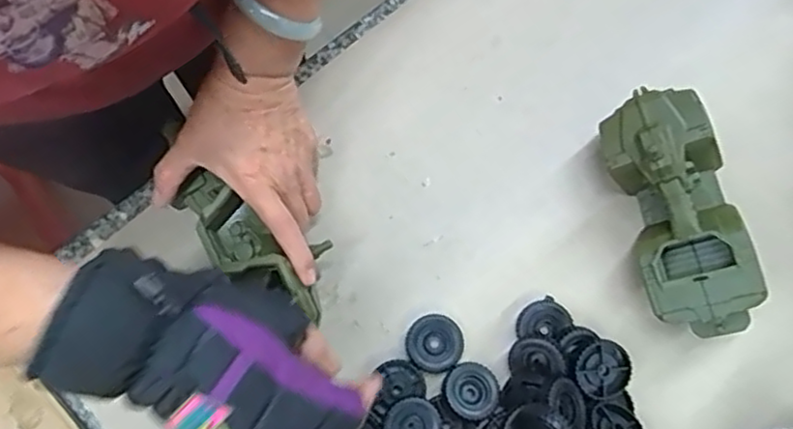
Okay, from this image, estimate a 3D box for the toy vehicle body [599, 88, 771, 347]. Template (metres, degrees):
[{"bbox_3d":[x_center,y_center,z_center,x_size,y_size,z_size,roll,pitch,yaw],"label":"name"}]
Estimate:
[{"bbox_3d":[0.217,0.000,0.516,0.080,0.078,0.188,-12,77,-4],"label":"toy vehicle body"}]

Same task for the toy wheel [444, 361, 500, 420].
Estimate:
[{"bbox_3d":[0.057,0.134,0.509,0.039,0.014,0.041,0,76,-1],"label":"toy wheel"}]

